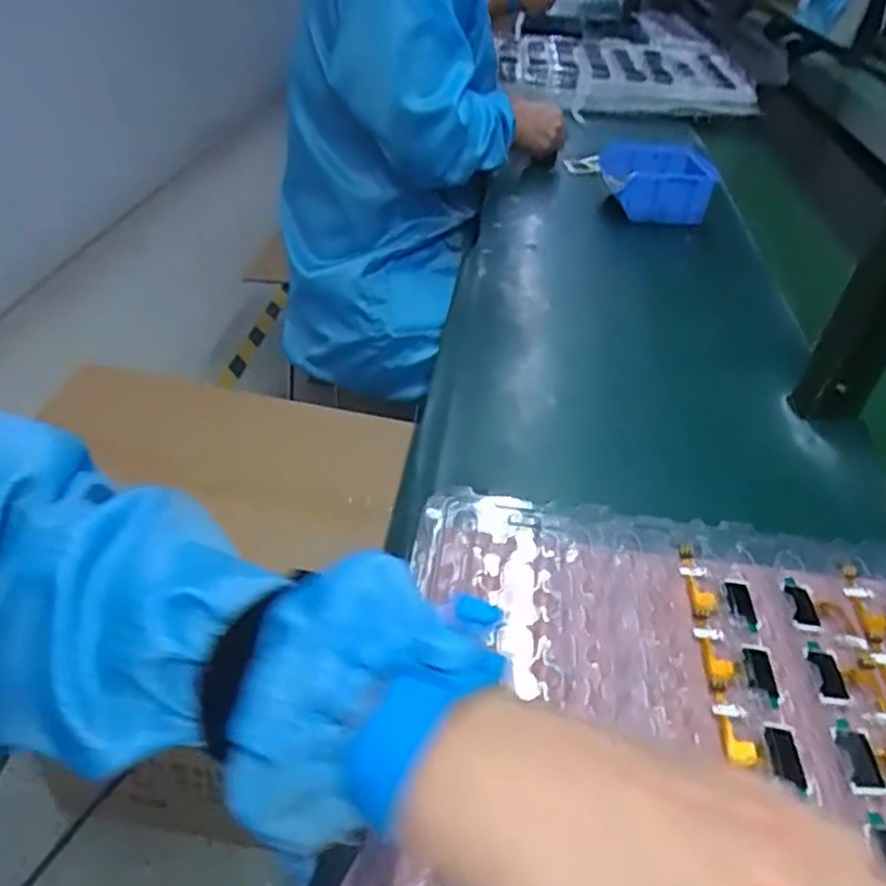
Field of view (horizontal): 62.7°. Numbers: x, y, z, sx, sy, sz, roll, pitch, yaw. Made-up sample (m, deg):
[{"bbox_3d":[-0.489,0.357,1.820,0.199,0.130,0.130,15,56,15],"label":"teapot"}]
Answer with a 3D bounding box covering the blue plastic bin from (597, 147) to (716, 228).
[{"bbox_3d":[0.285,-0.343,0.979,0.131,0.073,0.136,4,40,-5],"label":"blue plastic bin"}]

